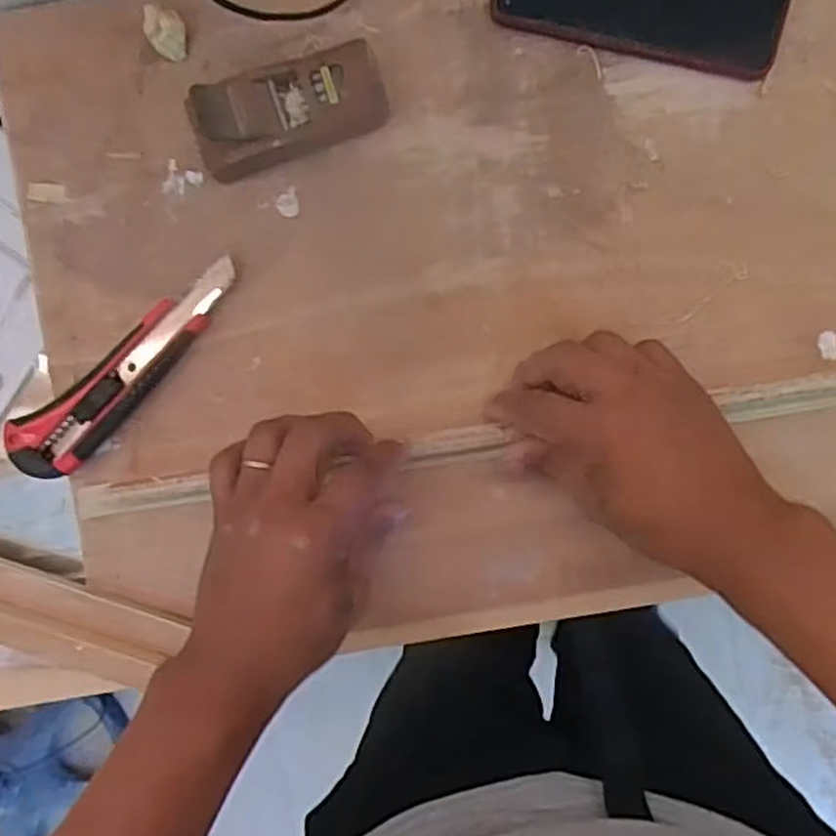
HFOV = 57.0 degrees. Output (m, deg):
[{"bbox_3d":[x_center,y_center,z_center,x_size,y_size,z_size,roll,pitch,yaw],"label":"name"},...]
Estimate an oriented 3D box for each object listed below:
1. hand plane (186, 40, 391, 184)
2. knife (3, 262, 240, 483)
[{"bbox_3d":[-0.072,-0.172,0.424,0.106,0.046,0.051,-22,91,4],"label":"hand plane"},{"bbox_3d":[-0.166,-0.025,0.448,0.165,0.020,0.039,-39,89,4],"label":"knife"}]

